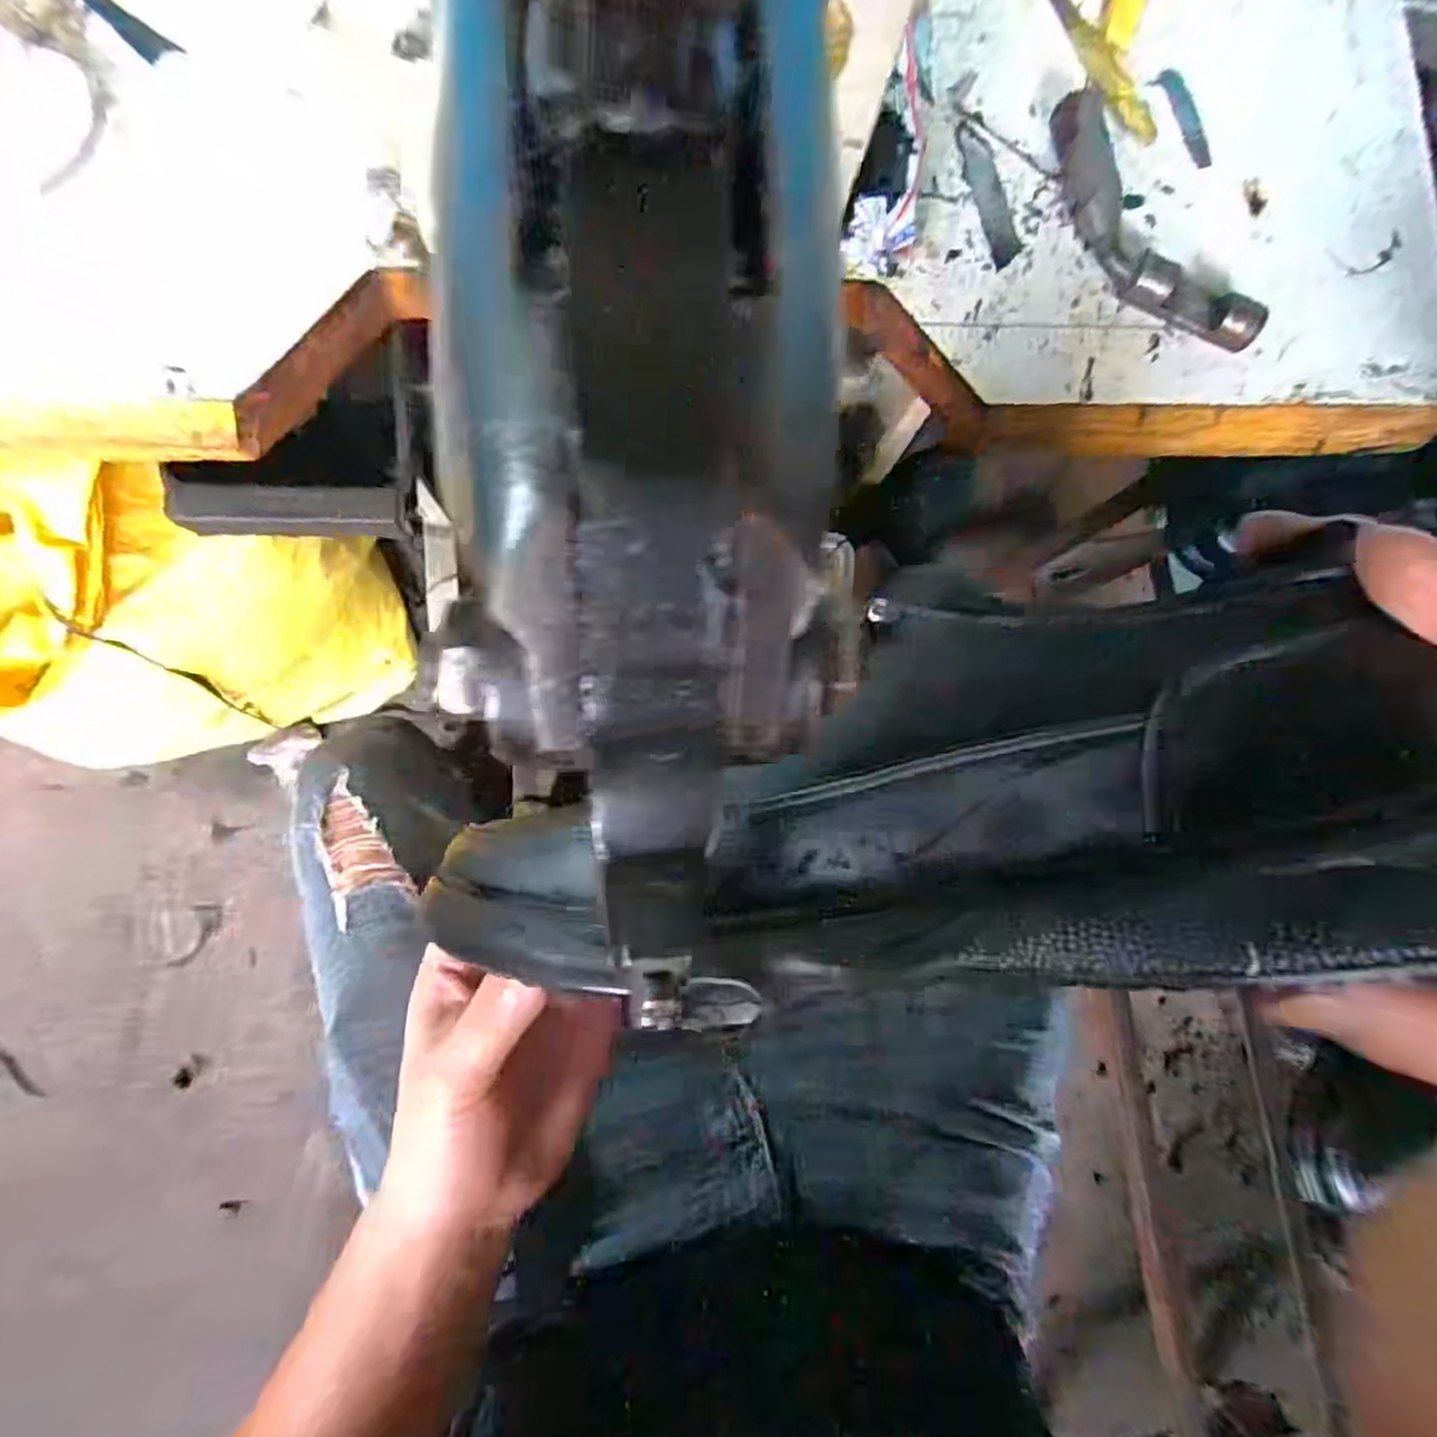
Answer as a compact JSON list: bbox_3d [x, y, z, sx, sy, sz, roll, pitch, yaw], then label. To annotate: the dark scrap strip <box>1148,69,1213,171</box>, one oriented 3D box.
[{"bbox_3d":[0.273,-0.350,0.414,0.017,0.006,0.060,-25,87,-7],"label":"dark scrap strip"}]

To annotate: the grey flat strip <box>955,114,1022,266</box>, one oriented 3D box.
[{"bbox_3d":[0.152,-0.294,0.394,0.019,0.004,0.087,-14,86,-7],"label":"grey flat strip"}]

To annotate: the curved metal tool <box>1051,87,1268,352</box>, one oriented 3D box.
[{"bbox_3d":[0.232,-0.266,0.387,0.050,0.029,0.162,-32,88,-8],"label":"curved metal tool"}]

